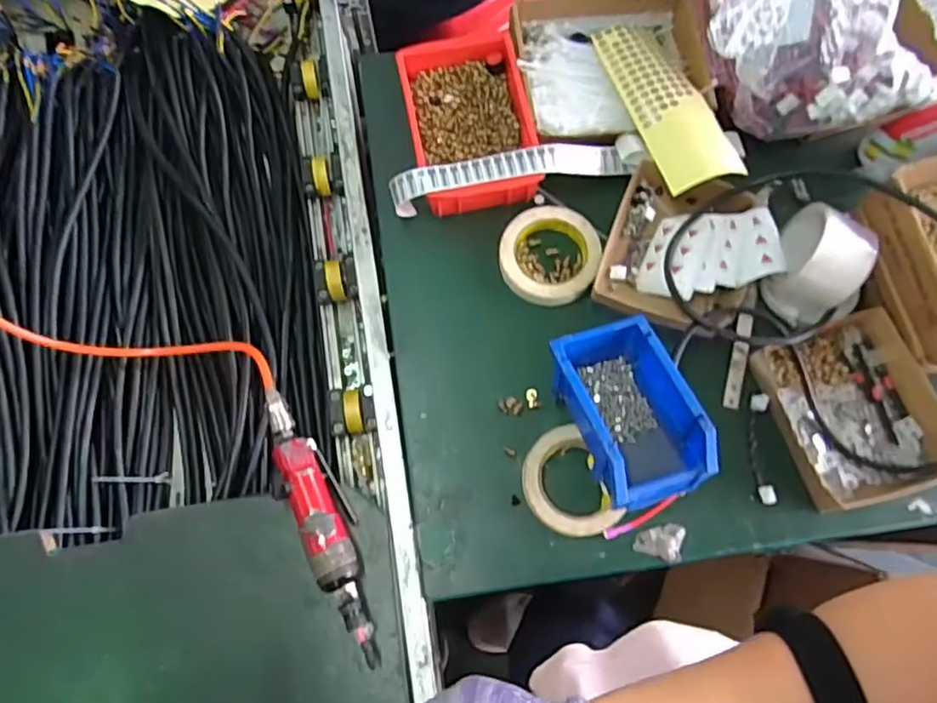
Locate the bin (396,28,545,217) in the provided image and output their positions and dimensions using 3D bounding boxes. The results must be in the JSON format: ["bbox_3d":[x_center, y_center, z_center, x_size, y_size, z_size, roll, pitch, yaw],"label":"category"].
[{"bbox_3d":[-0.001,-0.271,0.724,0.132,0.059,0.211,-10,74,-3],"label":"bin"}]

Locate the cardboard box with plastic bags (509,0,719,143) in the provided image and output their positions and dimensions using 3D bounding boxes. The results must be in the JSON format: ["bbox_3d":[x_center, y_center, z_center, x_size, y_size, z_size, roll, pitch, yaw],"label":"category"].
[{"bbox_3d":[0.176,-0.345,0.753,0.231,0.054,0.220,-9,74,-3],"label":"cardboard box with plastic bags"}]

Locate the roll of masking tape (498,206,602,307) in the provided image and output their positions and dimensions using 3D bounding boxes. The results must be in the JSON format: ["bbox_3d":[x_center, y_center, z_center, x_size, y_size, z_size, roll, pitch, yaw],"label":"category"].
[{"bbox_3d":[0.089,-0.107,0.699,0.108,0.033,0.121,-9,74,-3],"label":"roll of masking tape"}]

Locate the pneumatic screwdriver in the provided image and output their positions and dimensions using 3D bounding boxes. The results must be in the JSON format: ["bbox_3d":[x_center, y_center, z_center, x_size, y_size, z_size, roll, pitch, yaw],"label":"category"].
[{"bbox_3d":[-0.142,0.160,0.607,0.059,0.043,0.275,-30,75,-8],"label":"pneumatic screwdriver"}]

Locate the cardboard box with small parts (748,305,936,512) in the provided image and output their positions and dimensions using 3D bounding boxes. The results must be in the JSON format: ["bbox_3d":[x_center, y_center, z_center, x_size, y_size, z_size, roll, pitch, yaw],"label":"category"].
[{"bbox_3d":[0.384,0.058,0.632,0.145,0.045,0.176,-16,74,-5],"label":"cardboard box with small parts"}]

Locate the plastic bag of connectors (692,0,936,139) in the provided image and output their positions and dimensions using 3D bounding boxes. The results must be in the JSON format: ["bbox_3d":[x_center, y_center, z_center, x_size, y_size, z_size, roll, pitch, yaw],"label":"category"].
[{"bbox_3d":[0.370,-0.398,0.676,0.229,0.146,0.289,5,73,1],"label":"plastic bag of connectors"}]

